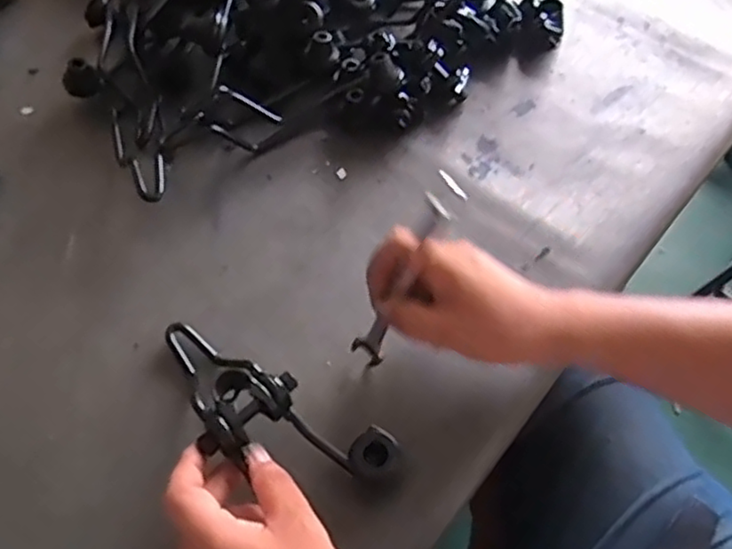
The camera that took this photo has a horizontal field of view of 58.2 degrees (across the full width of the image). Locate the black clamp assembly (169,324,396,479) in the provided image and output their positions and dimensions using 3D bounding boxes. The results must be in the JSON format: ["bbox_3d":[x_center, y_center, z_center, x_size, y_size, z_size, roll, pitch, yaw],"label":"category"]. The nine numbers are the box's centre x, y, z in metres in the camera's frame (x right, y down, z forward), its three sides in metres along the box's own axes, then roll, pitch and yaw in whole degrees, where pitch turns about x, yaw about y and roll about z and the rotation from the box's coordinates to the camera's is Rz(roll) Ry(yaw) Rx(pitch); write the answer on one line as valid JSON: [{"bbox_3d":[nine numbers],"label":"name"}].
[{"bbox_3d":[-0.075,0.090,0.439,0.194,0.055,0.068,24,63,18],"label":"black clamp assembly"}]

